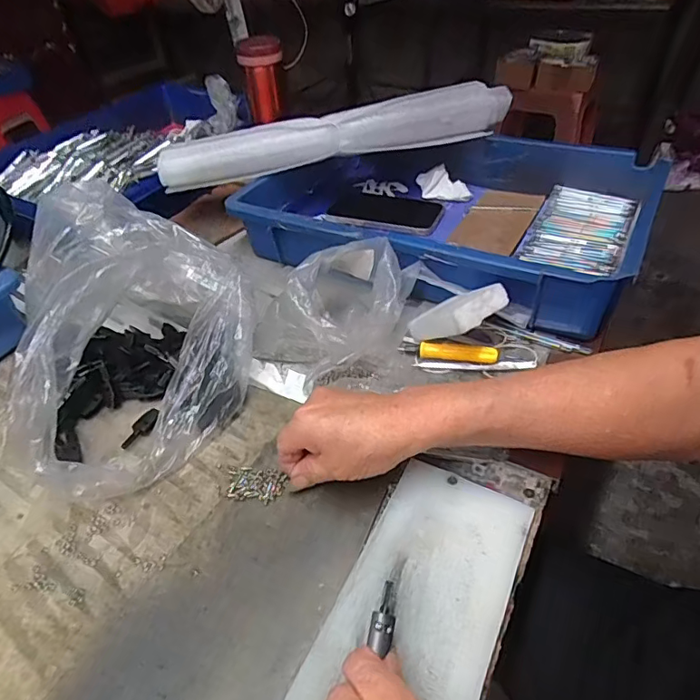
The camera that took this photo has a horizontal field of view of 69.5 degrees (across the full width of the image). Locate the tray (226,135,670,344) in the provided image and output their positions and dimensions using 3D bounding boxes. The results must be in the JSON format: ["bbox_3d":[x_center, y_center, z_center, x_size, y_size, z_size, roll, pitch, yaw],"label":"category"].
[{"bbox_3d":[0.104,-0.165,0.602,0.433,0.088,0.274,18,47,23],"label":"tray"}]

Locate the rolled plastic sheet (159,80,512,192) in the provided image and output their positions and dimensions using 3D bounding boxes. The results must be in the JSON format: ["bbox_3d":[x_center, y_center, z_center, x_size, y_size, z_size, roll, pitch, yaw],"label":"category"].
[{"bbox_3d":[-0.011,-0.263,0.621,0.438,0.066,0.043,-9,42,-7],"label":"rolled plastic sheet"}]

